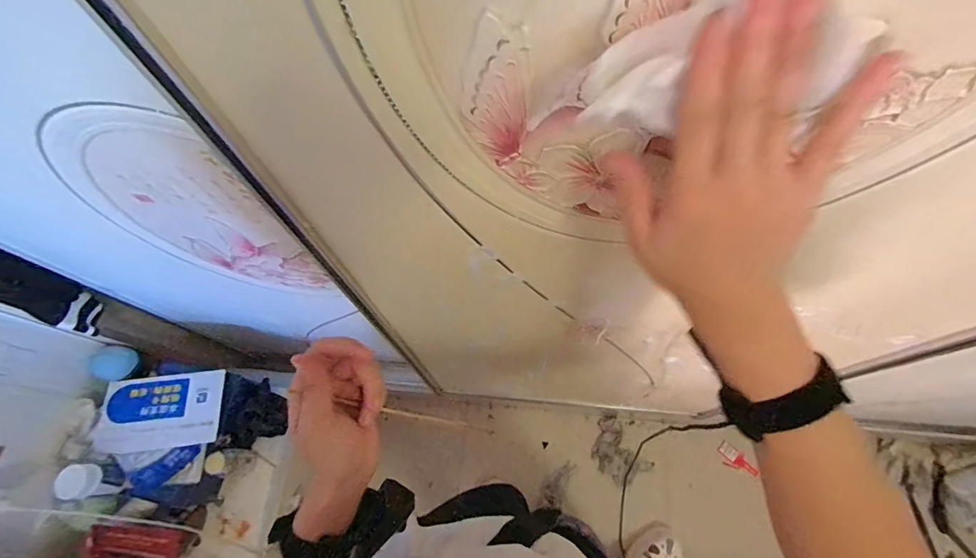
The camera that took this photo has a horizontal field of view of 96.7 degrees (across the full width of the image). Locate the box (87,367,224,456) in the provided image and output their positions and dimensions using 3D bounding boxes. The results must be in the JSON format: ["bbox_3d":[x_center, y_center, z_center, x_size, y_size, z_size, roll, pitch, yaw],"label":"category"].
[{"bbox_3d":[-0.601,0.244,0.798,0.202,0.019,0.128,-4,71,-8],"label":"box"}]

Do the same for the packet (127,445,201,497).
[{"bbox_3d":[-0.571,0.337,0.761,0.130,0.029,0.047,-33,70,-11],"label":"packet"}]

